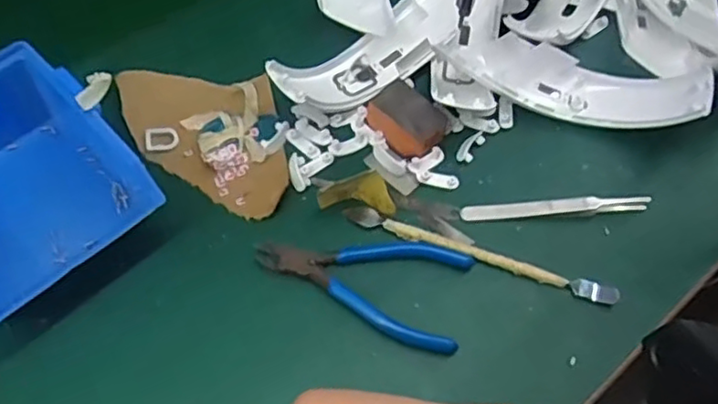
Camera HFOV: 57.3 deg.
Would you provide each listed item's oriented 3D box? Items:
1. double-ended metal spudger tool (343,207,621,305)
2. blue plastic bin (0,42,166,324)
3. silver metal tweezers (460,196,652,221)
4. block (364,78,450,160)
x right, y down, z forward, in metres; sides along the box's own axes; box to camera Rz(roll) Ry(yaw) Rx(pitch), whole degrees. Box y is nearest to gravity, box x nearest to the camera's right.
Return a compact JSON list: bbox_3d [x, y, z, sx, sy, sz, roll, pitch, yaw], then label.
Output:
[{"bbox_3d":[0.071,0.030,0.391,0.164,0.005,0.012,19,61,8],"label":"double-ended metal spudger tool"},{"bbox_3d":[-0.192,-0.007,0.368,0.125,0.066,0.132,-40,69,-22],"label":"blue plastic bin"},{"bbox_3d":[0.121,0.003,0.404,0.111,0.011,0.011,0,60,-2],"label":"silver metal tweezers"},{"bbox_3d":[0.031,-0.054,0.424,0.032,0.026,0.047,-33,67,-19],"label":"block"}]

